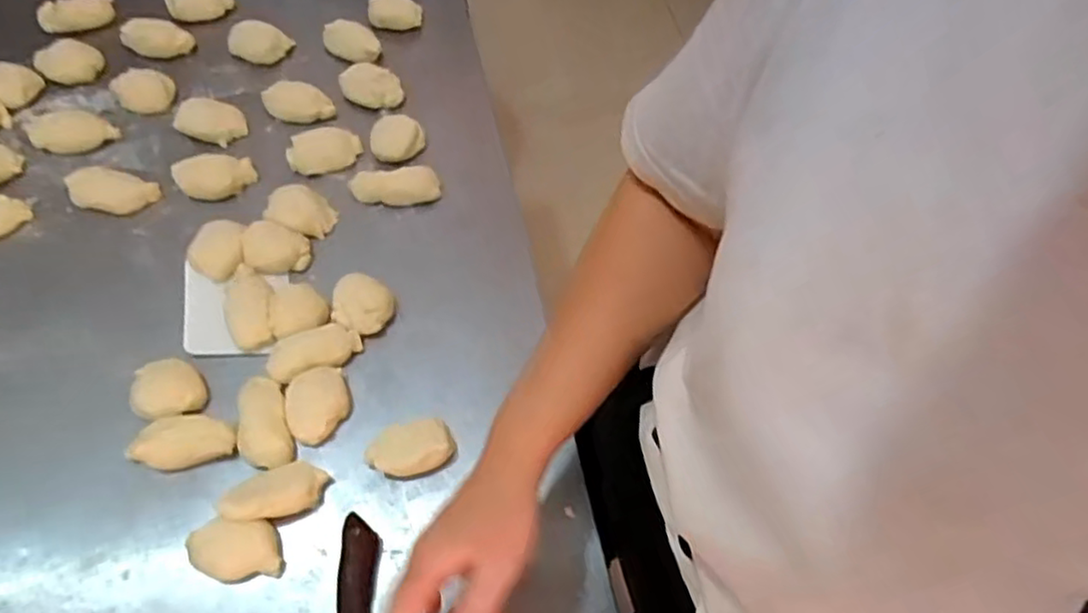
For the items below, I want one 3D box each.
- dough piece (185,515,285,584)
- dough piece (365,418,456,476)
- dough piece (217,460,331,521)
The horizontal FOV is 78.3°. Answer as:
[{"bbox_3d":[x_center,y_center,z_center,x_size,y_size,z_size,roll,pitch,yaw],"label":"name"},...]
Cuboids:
[{"bbox_3d":[-0.246,0.196,0.536,0.072,0.024,0.045,5,62,-2],"label":"dough piece"},{"bbox_3d":[-0.116,0.125,0.583,0.072,0.030,0.041,-9,64,-9],"label":"dough piece"},{"bbox_3d":[-0.222,0.151,0.550,0.082,0.023,0.042,-10,61,-33],"label":"dough piece"}]

